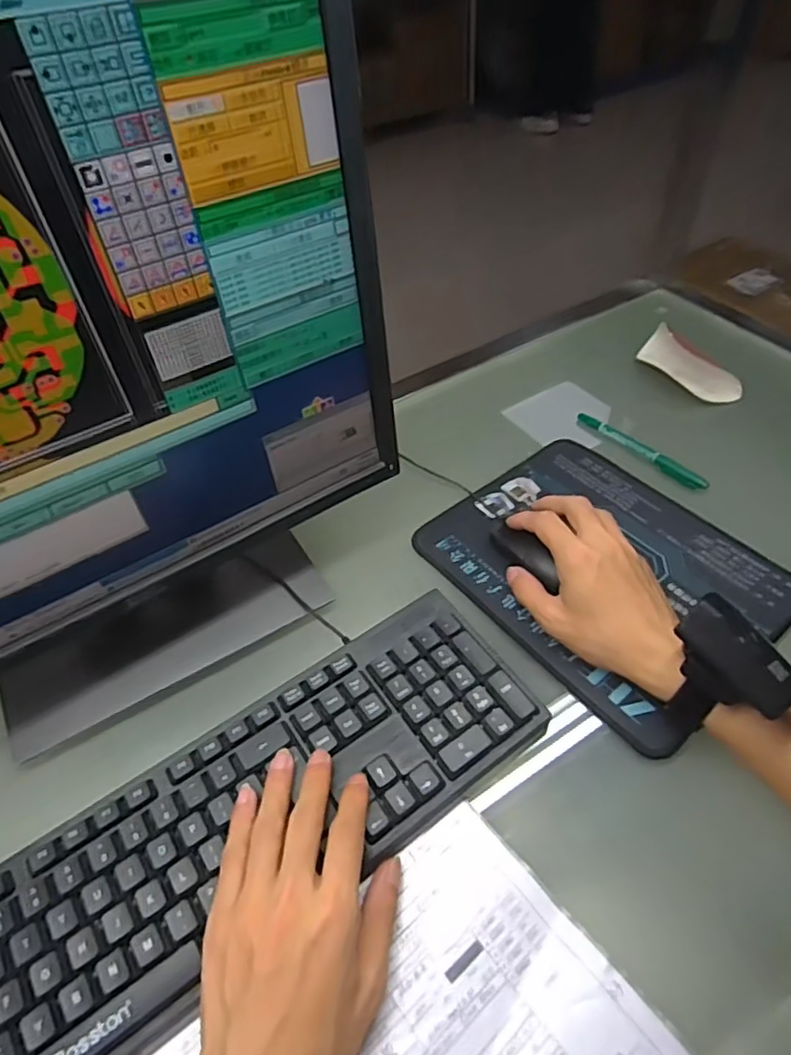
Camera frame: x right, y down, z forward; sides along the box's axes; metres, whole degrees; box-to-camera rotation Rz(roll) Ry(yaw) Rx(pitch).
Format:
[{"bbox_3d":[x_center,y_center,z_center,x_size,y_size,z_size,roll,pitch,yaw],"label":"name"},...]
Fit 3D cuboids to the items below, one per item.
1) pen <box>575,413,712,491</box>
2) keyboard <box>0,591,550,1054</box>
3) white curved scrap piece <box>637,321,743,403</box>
[{"bbox_3d":[0.232,-0.076,0.583,0.010,0.010,0.137,-33,54,-24],"label":"pen"},{"bbox_3d":[-0.106,0.187,0.363,0.426,0.023,0.124,-29,52,-21],"label":"keyboard"},{"bbox_3d":[0.306,-0.169,0.642,0.026,0.050,0.112,-31,53,-22],"label":"white curved scrap piece"}]

